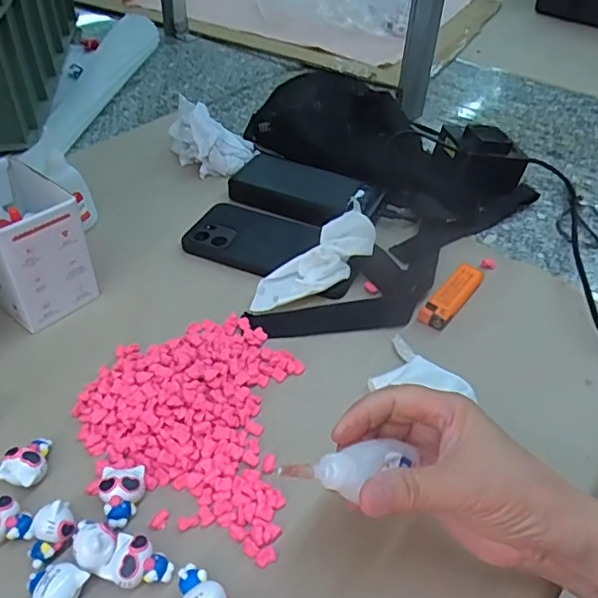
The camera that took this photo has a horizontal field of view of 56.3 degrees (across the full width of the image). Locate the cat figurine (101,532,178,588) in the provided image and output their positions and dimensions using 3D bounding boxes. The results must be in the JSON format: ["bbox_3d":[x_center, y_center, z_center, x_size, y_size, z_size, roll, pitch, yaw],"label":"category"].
[{"bbox_3d":[-0.086,0.144,0.304,0.035,0.015,0.024,11,44,10],"label":"cat figurine"}]

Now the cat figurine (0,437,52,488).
[{"bbox_3d":[-0.167,0.102,0.348,0.025,0.019,0.032,16,44,15],"label":"cat figurine"}]

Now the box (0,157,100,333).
[{"bbox_3d":[-0.221,-0.045,0.444,0.096,0.093,0.067,29,49,27],"label":"box"}]

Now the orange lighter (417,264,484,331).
[{"bbox_3d":[0.131,-0.002,0.475,0.023,0.014,0.079,30,50,27],"label":"orange lighter"}]

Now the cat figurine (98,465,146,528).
[{"bbox_3d":[-0.105,0.116,0.333,0.025,0.018,0.033,-7,43,-10],"label":"cat figurine"}]

